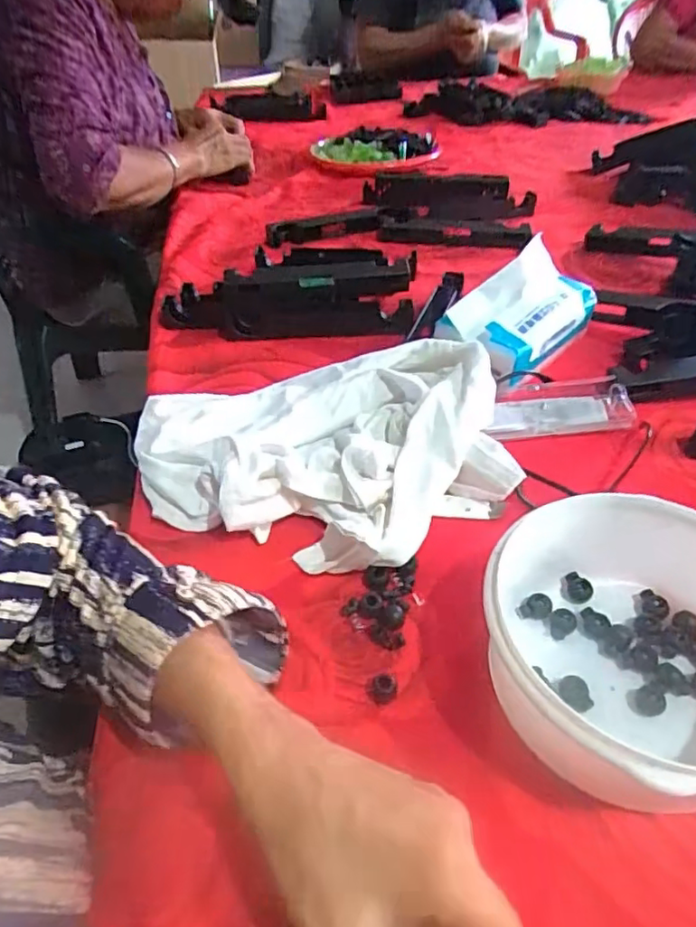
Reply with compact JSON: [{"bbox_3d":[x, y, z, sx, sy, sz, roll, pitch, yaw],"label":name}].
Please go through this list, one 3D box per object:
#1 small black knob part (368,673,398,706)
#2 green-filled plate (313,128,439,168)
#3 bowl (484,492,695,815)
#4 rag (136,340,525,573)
[{"bbox_3d":[0.020,0.129,0.342,0.016,0.012,0.015,-2,43,2],"label":"small black knob part"},{"bbox_3d":[0.047,-0.537,1.016,0.219,0.036,0.173,0,44,0],"label":"green-filled plate"},{"bbox_3d":[0.159,0.101,0.319,0.145,0.077,0.157,-2,43,2],"label":"bowl"},{"bbox_3d":[-0.021,-0.011,0.457,0.278,0.054,0.198,-4,43,-2],"label":"rag"}]

